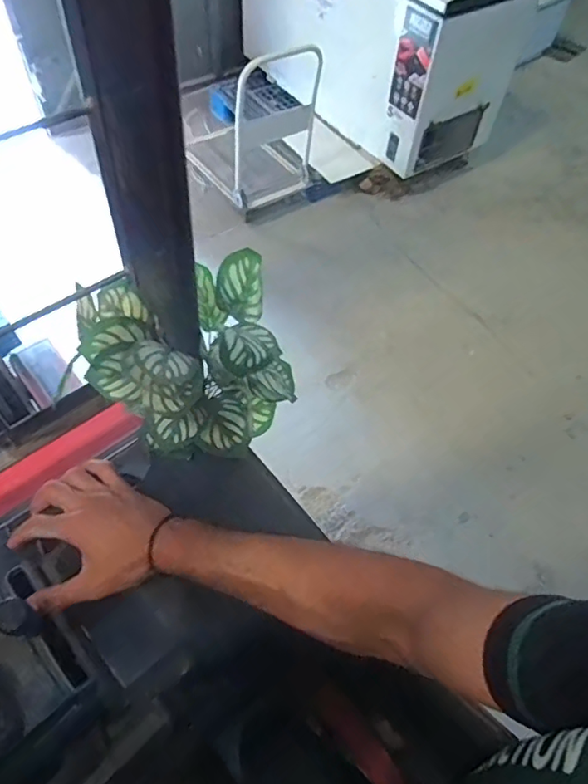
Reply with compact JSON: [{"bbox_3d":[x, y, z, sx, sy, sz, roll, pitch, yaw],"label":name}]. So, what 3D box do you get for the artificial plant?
[{"bbox_3d":[-0.115,-0.035,0.579,0.227,0.159,0.165,-4,57,-7],"label":"artificial plant"}]

